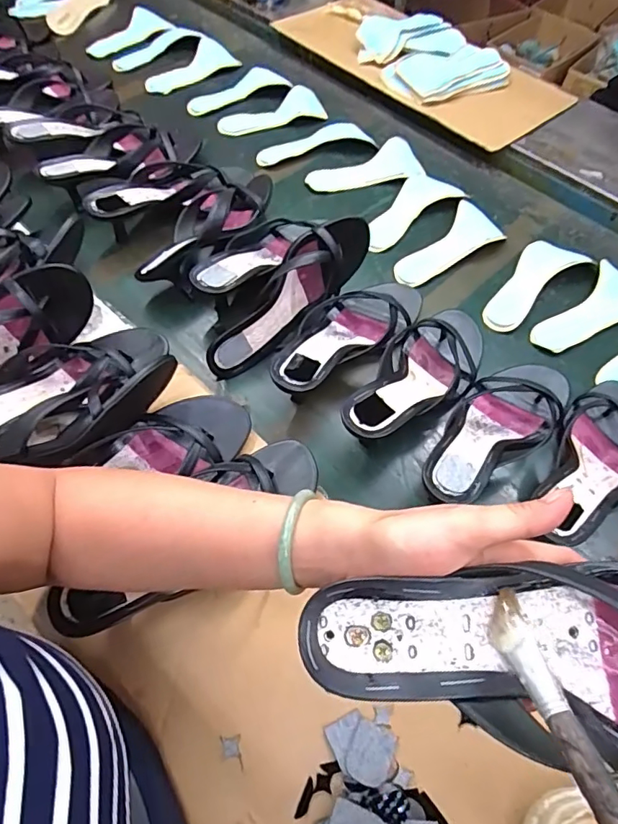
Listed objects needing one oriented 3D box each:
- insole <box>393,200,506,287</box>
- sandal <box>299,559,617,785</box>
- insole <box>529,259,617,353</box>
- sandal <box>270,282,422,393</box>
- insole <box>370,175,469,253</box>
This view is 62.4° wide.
[{"bbox_3d":[0.189,-0.219,0.681,0.078,0.018,0.184,37,63,19],"label":"insole"},{"bbox_3d":[0.118,0.118,0.248,0.234,0.045,0.087,4,57,7],"label":"sandal"},{"bbox_3d":[0.359,-0.122,0.639,0.183,0.010,0.079,-39,67,-24],"label":"insole"},{"bbox_3d":[0.044,-0.094,0.578,0.096,0.049,0.245,37,50,19],"label":"sandal"},{"bbox_3d":[0.134,-0.290,0.724,0.177,0.012,0.078,-35,66,-22],"label":"insole"}]

